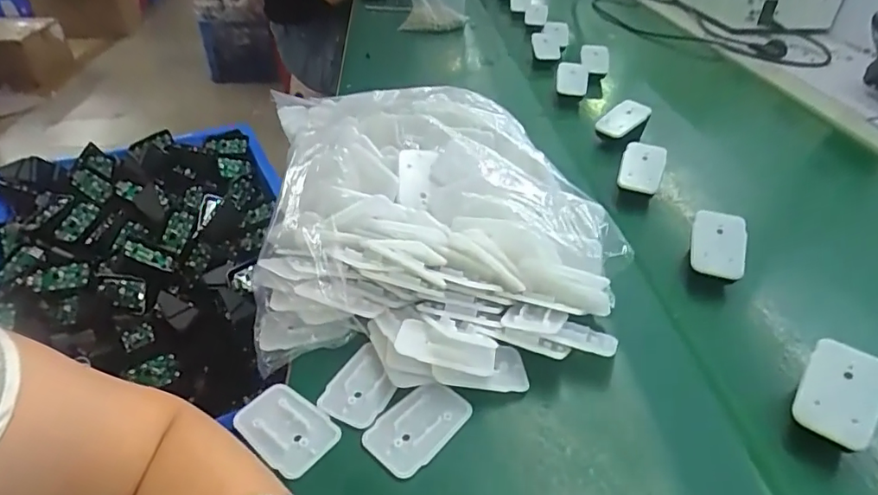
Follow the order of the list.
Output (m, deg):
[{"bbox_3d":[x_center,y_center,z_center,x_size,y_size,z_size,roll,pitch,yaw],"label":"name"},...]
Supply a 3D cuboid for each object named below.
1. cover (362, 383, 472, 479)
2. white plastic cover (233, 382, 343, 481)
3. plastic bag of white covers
[{"bbox_3d":[-0.013,0.116,0.348,0.066,0.006,0.044,-28,49,-34],"label":"cover"},{"bbox_3d":[-0.101,0.118,0.349,0.066,0.005,0.045,30,45,28],"label":"white plastic cover"},{"bbox_3d":[-0.015,-0.035,0.475,0.284,0.108,0.334,-4,39,-10],"label":"plastic bag of white covers"}]

